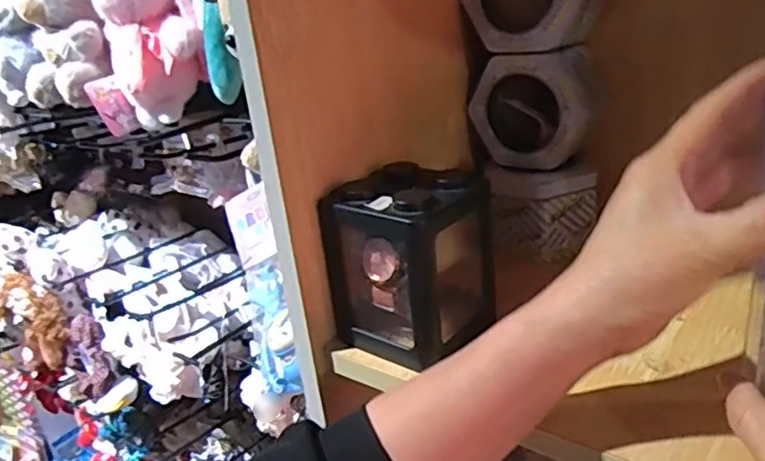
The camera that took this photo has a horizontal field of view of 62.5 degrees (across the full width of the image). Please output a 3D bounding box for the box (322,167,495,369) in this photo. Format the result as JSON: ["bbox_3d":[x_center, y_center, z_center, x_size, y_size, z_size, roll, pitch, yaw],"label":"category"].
[{"bbox_3d":[0.018,0.020,0.401,0.092,0.109,0.080,9,27,35],"label":"box"}]

